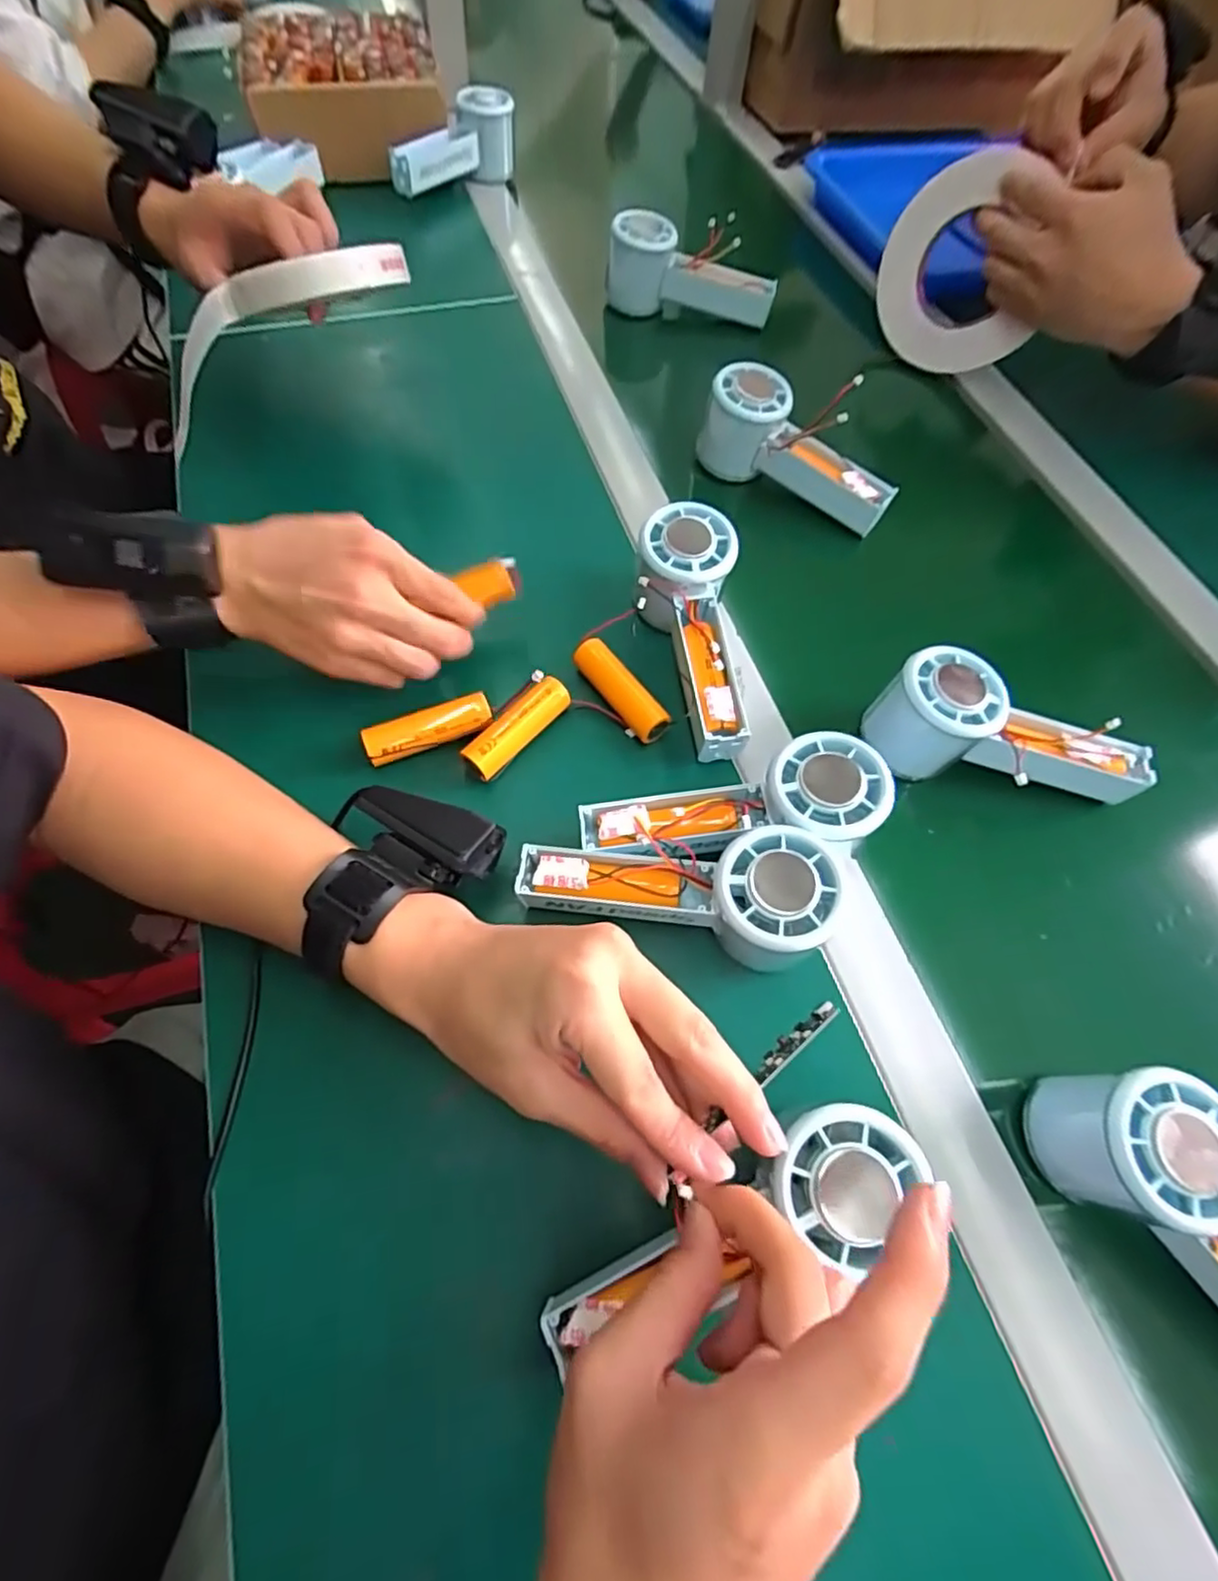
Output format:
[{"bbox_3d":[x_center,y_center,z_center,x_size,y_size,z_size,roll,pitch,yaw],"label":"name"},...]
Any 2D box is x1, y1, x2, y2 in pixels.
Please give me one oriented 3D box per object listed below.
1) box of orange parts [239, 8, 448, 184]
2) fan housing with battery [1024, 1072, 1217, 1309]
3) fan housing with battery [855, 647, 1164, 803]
[{"bbox_3d":[-0.268,-0.713,0.682,0.183,0.087,0.209,-6,63,-7],"label":"box of orange parts"},{"bbox_3d":[0.252,0.181,0.266,0.052,0.059,0.150,-38,71,-21],"label":"fan housing with battery"},{"bbox_3d":[0.227,-0.035,0.374,0.154,0.054,0.048,9,62,1],"label":"fan housing with battery"}]

